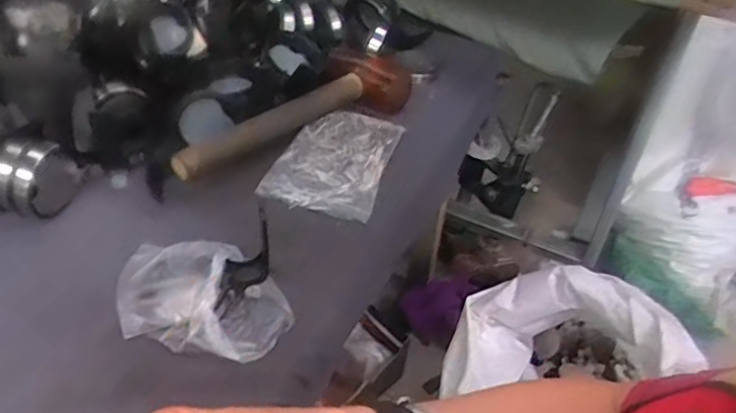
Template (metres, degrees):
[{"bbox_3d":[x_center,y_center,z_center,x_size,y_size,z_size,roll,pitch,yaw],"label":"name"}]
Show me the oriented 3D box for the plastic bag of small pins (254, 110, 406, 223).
[{"bbox_3d":[-0.031,-0.052,0.647,0.106,0.027,0.153,14,40,10],"label":"plastic bag of small pins"}]

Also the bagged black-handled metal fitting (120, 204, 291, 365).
[{"bbox_3d":[-0.123,0.060,0.478,0.126,0.065,0.106,3,39,-3],"label":"bagged black-handled metal fitting"}]

